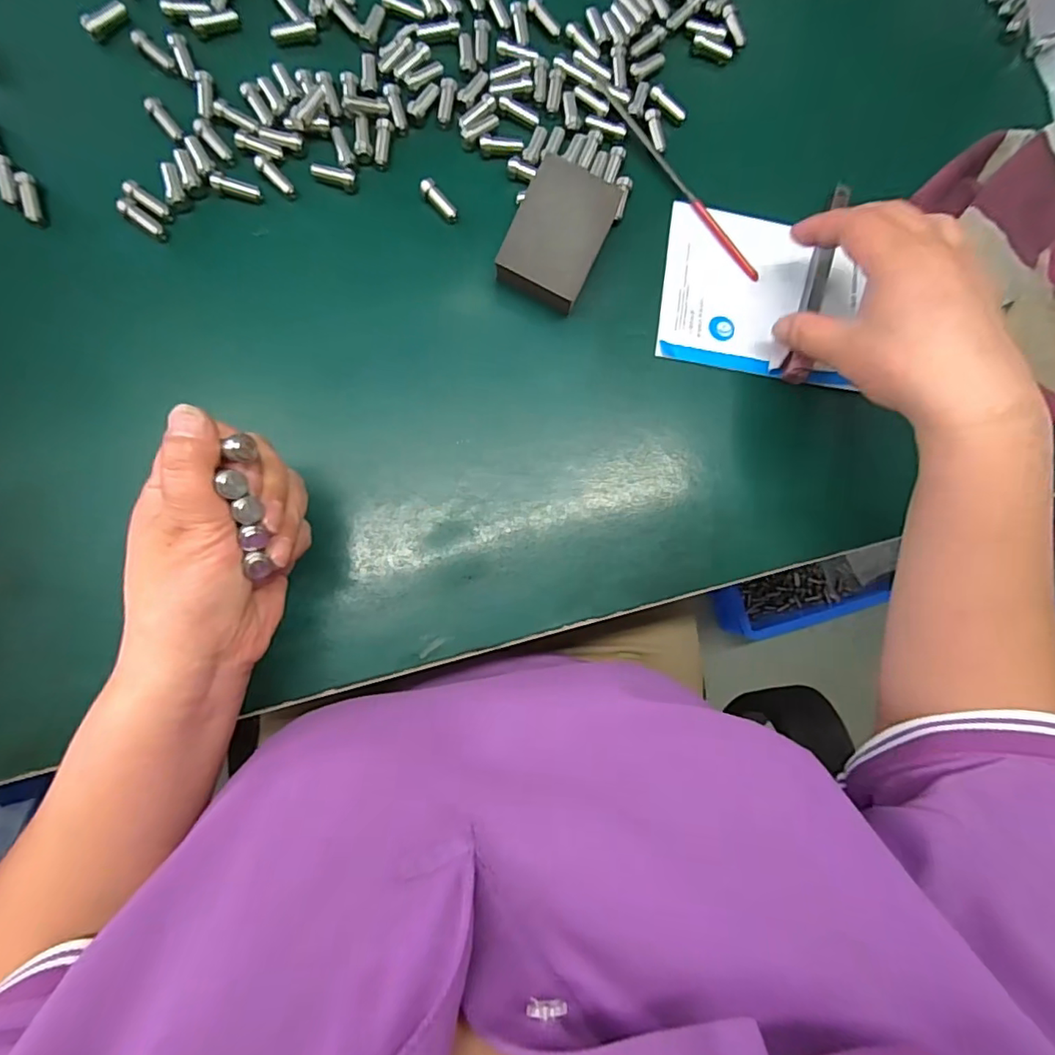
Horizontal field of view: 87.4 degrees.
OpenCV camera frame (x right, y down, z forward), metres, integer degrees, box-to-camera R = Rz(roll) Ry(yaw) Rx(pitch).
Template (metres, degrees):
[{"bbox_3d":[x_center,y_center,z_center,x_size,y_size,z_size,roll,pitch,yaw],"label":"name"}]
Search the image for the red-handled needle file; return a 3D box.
[{"bbox_3d":[0.096,-0.223,0.354,0.009,0.006,0.160,-39,90,-8],"label":"red-handled needle file"}]

